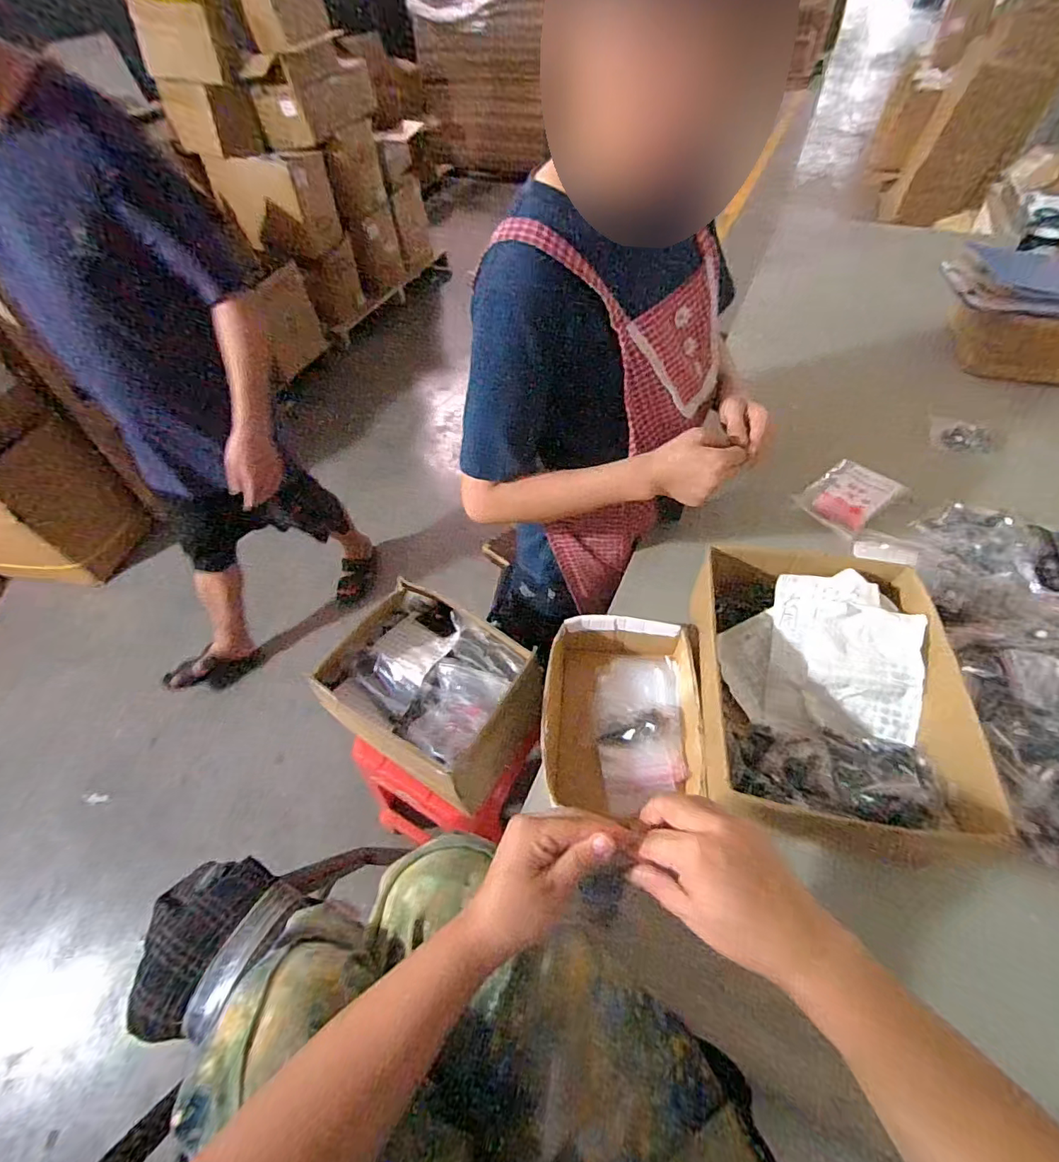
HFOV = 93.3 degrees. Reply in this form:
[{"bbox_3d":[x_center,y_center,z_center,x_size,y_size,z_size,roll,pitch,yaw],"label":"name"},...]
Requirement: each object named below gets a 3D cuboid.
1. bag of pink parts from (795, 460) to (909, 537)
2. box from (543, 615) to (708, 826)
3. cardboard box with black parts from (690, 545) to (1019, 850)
[{"bbox_3d":[0.527,-0.142,0.825,0.163,0.034,0.107,-35,59,-21],"label":"bag of pink parts"},{"bbox_3d":[0.113,0.152,0.610,0.184,0.069,0.216,3,53,6],"label":"box"},{"bbox_3d":[0.330,0.118,0.572,0.267,0.108,0.316,4,53,6],"label":"cardboard box with black parts"}]

